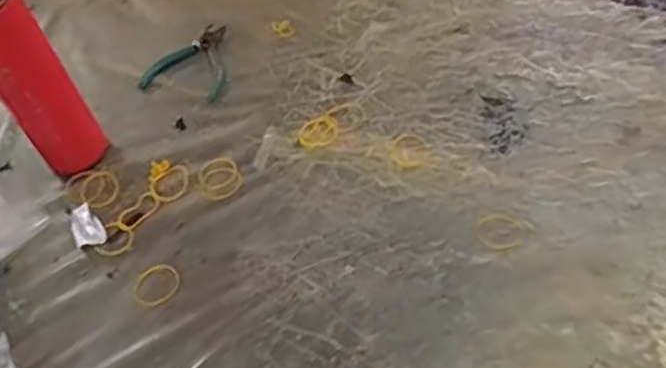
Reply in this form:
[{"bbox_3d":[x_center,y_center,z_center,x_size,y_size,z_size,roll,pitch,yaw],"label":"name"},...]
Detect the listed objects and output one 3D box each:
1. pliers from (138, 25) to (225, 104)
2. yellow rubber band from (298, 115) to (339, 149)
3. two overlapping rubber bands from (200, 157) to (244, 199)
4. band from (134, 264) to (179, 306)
[{"bbox_3d":[-0.158,-0.146,0.796,0.093,0.011,0.114,10,53,14],"label":"pliers"},{"bbox_3d":[-0.015,-0.053,0.705,0.044,0.004,0.036,-22,52,-12],"label":"yellow rubber band"},{"bbox_3d":[-0.111,-0.007,0.683,0.040,0.006,0.050,-22,52,-12],"label":"two overlapping rubber bands"},{"bbox_3d":[-0.157,0.088,0.618,0.040,0.004,0.040,-3,51,4],"label":"band"}]

